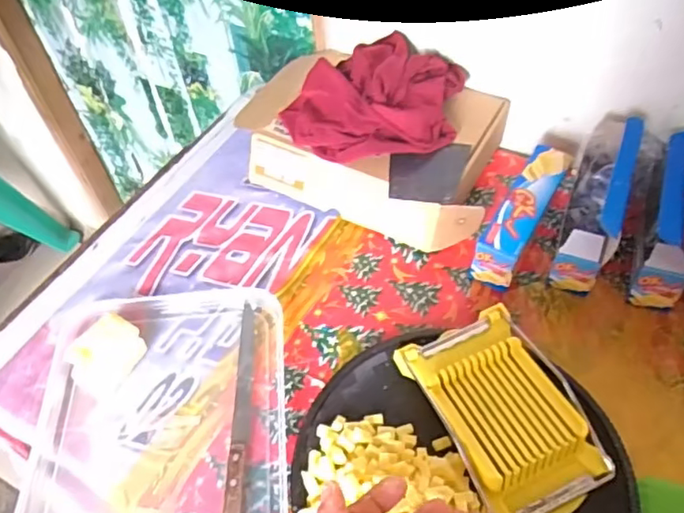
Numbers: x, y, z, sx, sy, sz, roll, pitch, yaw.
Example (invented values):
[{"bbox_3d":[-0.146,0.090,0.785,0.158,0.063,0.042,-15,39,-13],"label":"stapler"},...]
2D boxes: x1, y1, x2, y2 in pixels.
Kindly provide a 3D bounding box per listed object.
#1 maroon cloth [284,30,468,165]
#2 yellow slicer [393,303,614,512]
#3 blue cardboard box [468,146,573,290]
[{"bbox_3d":[0.051,-0.190,0.721,0.219,0.074,0.148,-24,52,-14],"label":"maroon cloth"},{"bbox_3d":[0.150,0.145,0.557,0.118,0.044,0.192,-20,52,-11],"label":"yellow slicer"},{"bbox_3d":[0.211,-0.047,0.690,0.047,0.076,0.174,24,56,22],"label":"blue cardboard box"}]

